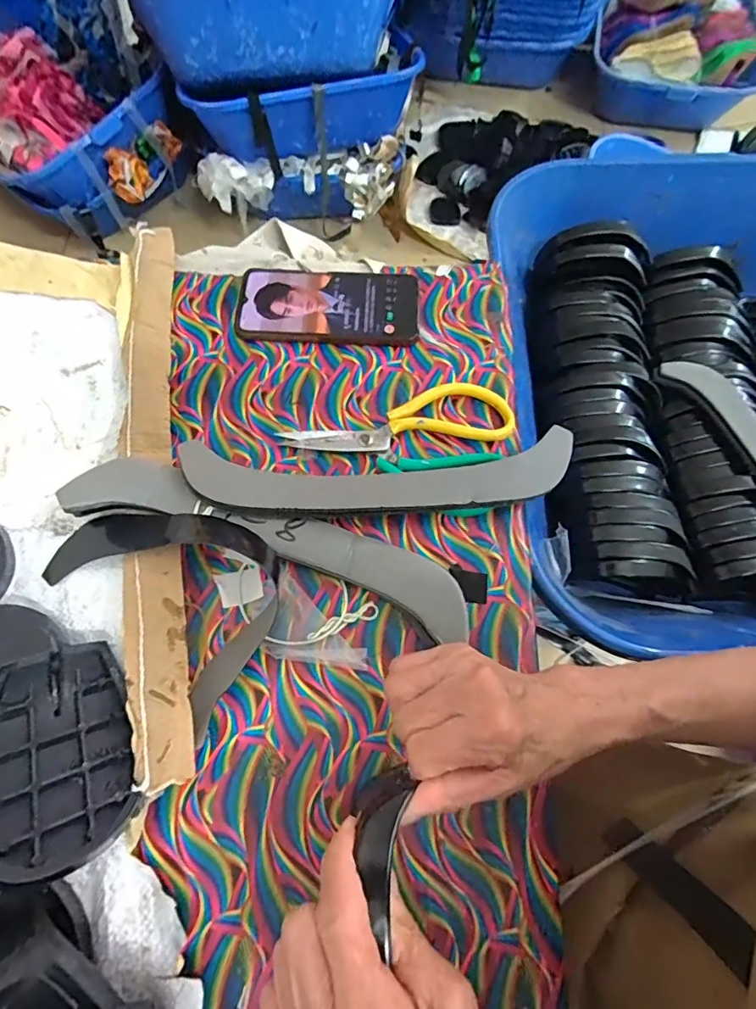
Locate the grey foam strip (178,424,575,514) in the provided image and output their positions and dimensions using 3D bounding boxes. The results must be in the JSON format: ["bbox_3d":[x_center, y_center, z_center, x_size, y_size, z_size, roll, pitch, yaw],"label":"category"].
[{"bbox_3d":[0.003,-0.024,0.370,0.287,0.019,0.059,-3,68,-1],"label":"grey foam strip"}]

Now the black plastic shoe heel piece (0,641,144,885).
[{"bbox_3d":[-0.190,0.146,0.289,0.080,0.029,0.118,-2,48,-35],"label":"black plastic shoe heel piece"}]

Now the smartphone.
[{"bbox_3d":[-0.045,-0.183,0.449,0.160,0.010,0.082,0,68,0],"label":"smartphone"}]

